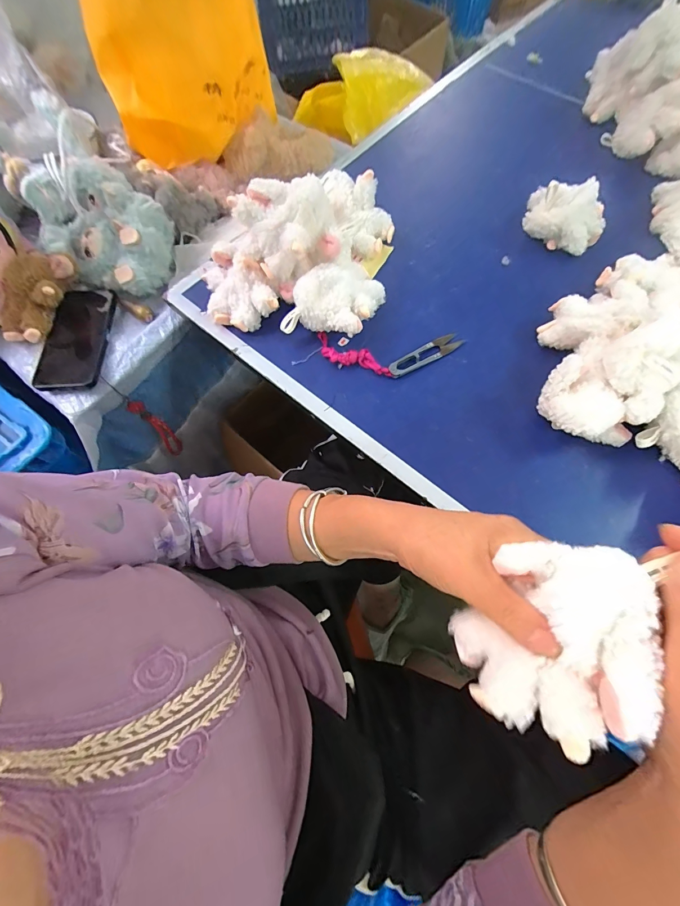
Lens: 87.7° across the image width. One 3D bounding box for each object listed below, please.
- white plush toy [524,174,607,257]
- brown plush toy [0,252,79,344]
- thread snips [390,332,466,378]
[{"bbox_3d":[0.309,-0.324,0.482,0.106,0.066,0.079,25,72,11],"label":"white plush toy"},{"bbox_3d":[-0.421,-0.217,0.488,0.084,0.045,0.129,20,71,9],"label":"brown plush toy"},{"bbox_3d":[0.106,-0.122,0.439,0.102,0.009,0.023,-30,71,-9],"label":"thread snips"}]

